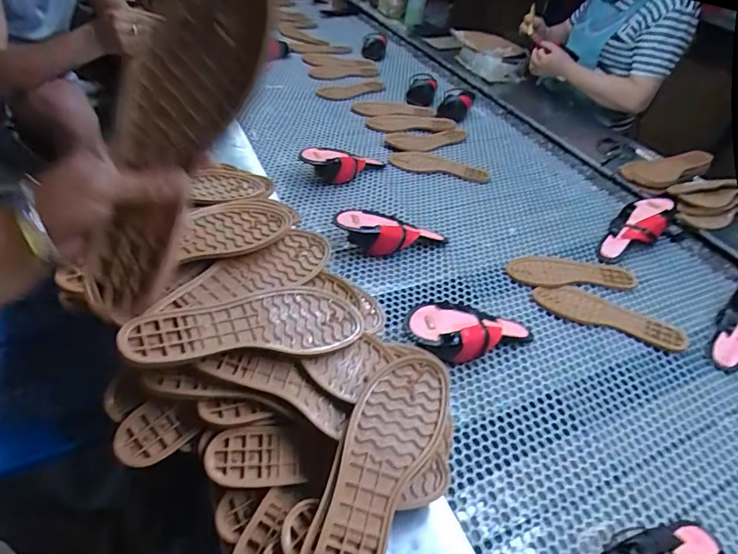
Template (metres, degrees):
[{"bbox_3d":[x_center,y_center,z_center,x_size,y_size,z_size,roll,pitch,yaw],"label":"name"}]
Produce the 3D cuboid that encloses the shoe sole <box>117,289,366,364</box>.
[{"bbox_3d":[-0.126,0.050,0.486,0.251,0.009,0.083,-1,54,-26],"label":"shoe sole"}]

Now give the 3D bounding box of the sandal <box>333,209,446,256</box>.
[{"bbox_3d":[0.047,-0.089,0.844,0.216,0.084,0.071,-6,45,-8],"label":"sandal"}]

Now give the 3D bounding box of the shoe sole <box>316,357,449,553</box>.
[{"bbox_3d":[0.006,0.184,0.425,0.081,0.011,0.246,28,59,7],"label":"shoe sole"}]

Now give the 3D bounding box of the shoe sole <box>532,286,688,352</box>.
[{"bbox_3d":[0.413,0.064,0.770,0.240,0.009,0.084,21,45,11],"label":"shoe sole"}]

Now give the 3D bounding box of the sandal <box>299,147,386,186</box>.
[{"bbox_3d":[-0.058,-0.256,1.026,0.219,0.067,0.072,-8,42,-37],"label":"sandal"}]

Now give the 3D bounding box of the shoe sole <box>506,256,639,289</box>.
[{"bbox_3d":[0.387,-0.011,0.847,0.238,0.007,0.089,5,45,-5],"label":"shoe sole"}]

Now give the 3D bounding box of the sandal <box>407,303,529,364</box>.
[{"bbox_3d":[0.152,0.088,0.684,0.224,0.054,0.080,5,40,-28],"label":"sandal"}]

